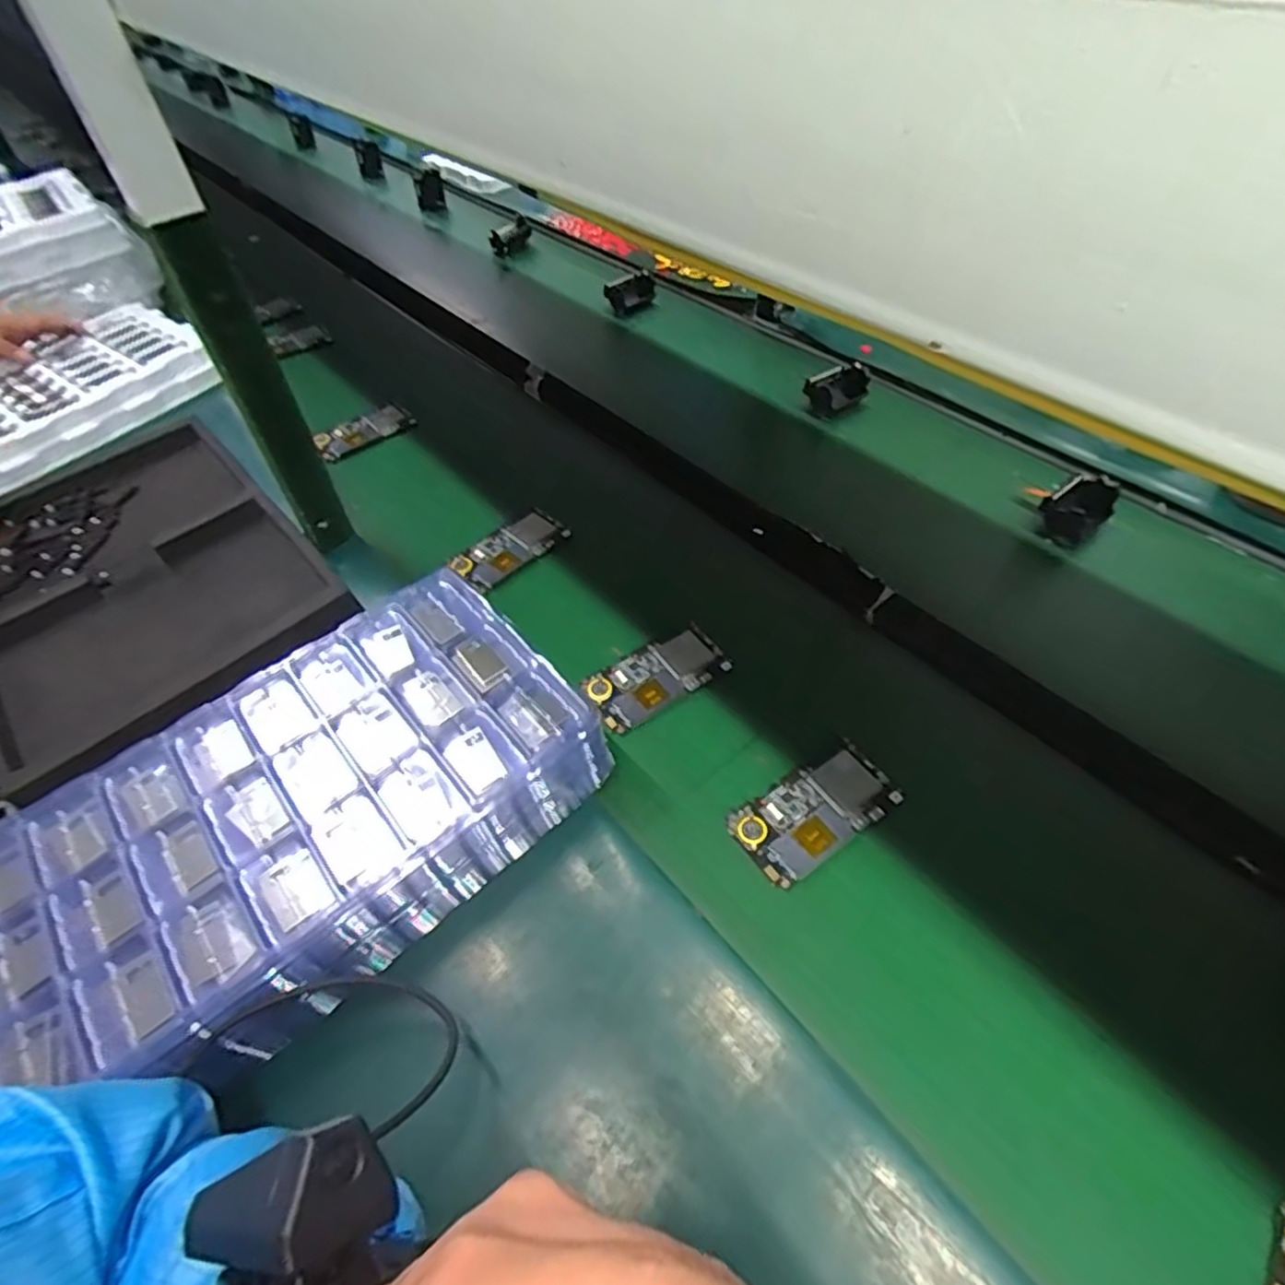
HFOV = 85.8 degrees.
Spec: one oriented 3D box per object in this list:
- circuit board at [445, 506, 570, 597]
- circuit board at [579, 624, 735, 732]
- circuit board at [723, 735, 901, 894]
[{"bbox_3d":[-0.138,-0.098,0.719,0.120,0.008,0.054,-40,72,-23],"label":"circuit board"},{"bbox_3d":[0.013,0.028,0.602,0.121,0.008,0.063,-30,56,-20],"label":"circuit board"},{"bbox_3d":[0.129,0.125,0.516,0.123,0.005,0.063,-29,58,-17],"label":"circuit board"}]

